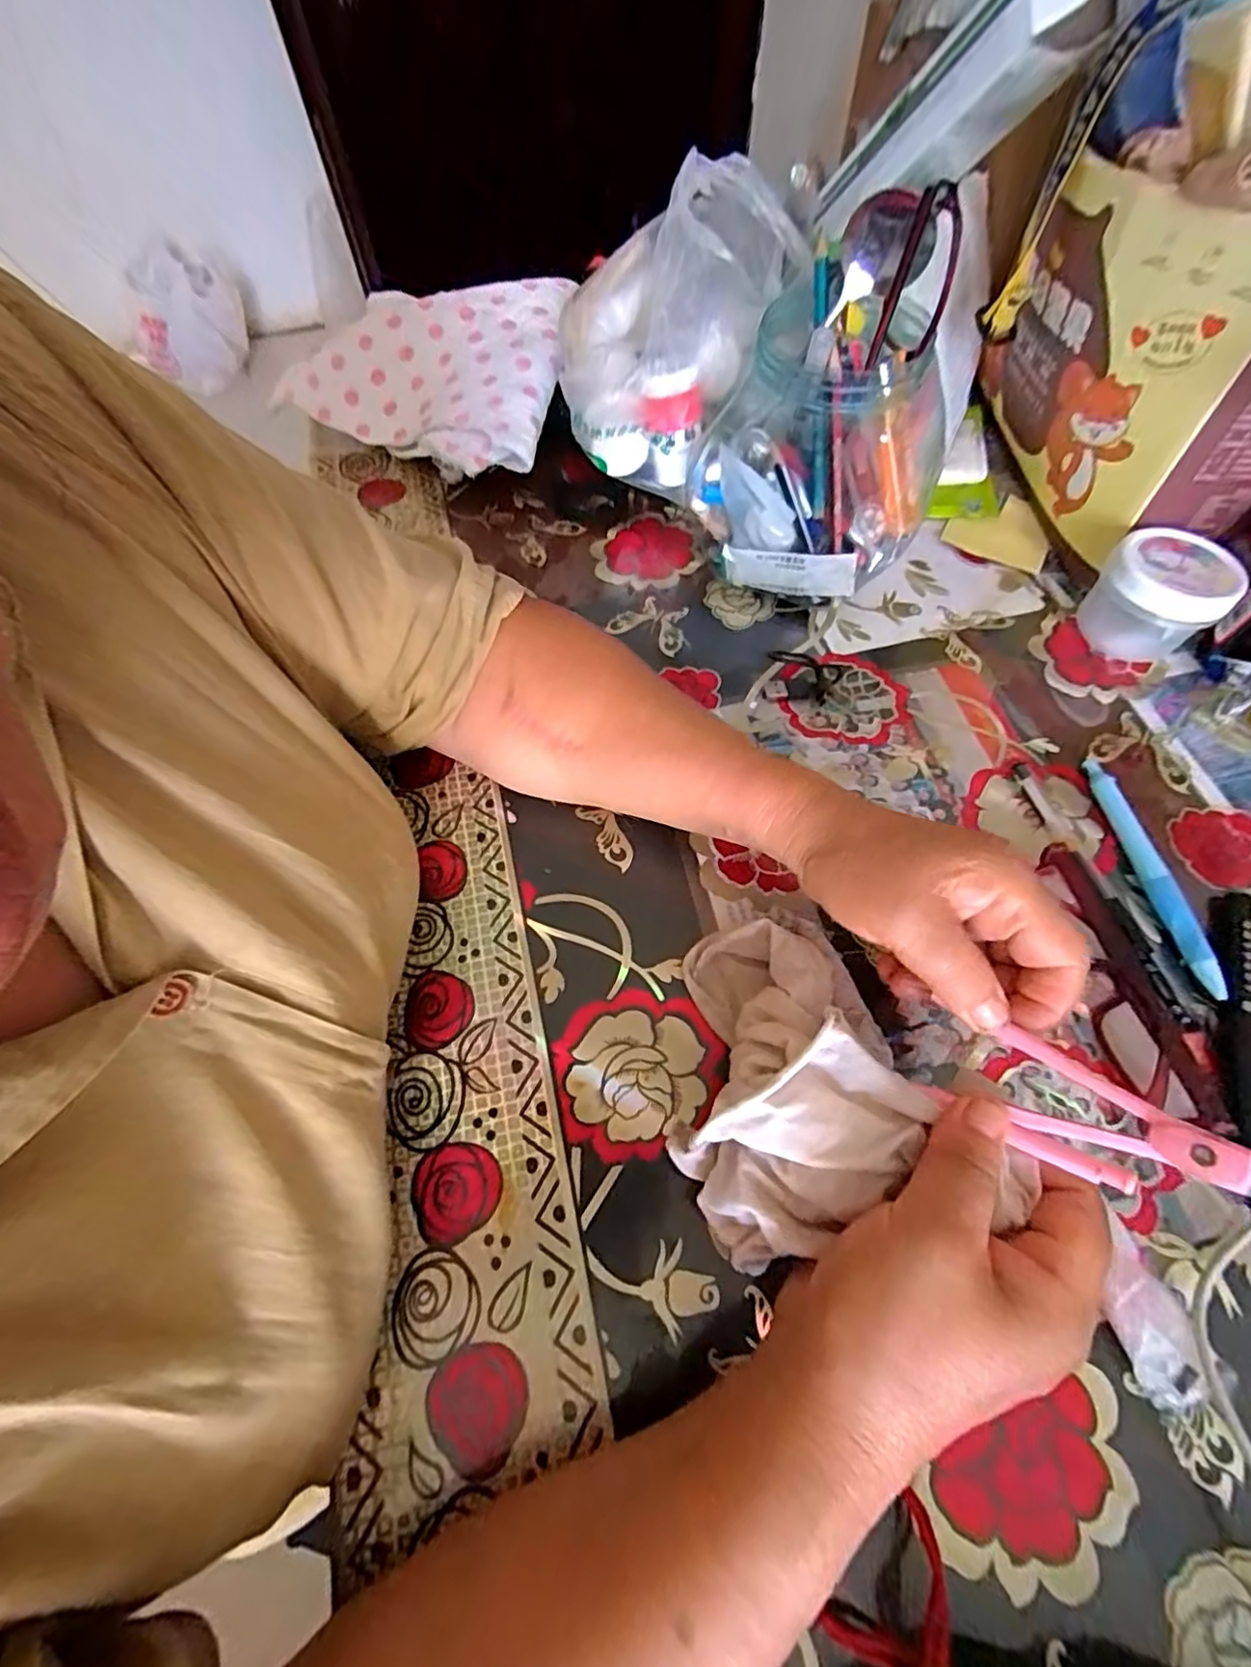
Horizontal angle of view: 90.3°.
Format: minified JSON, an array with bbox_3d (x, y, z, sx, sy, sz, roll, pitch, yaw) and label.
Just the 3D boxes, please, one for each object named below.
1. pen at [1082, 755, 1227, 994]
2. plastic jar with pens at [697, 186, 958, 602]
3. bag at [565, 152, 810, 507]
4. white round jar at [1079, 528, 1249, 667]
[{"bbox_3d":[0.268,0.018,0.317,0.012,0.009,0.129,-6,62,-1],"label":"pen"},{"bbox_3d":[0.116,-0.234,0.361,0.139,0.178,0.095,16,64,11],"label":"plastic jar with pens"},{"bbox_3d":[0.028,-0.322,0.400,0.148,0.134,0.132,5,62,5],"label":"bag"},{"bbox_3d":[0.315,-0.141,0.374,0.062,0.052,0.056,27,66,15],"label":"white round jar"}]

